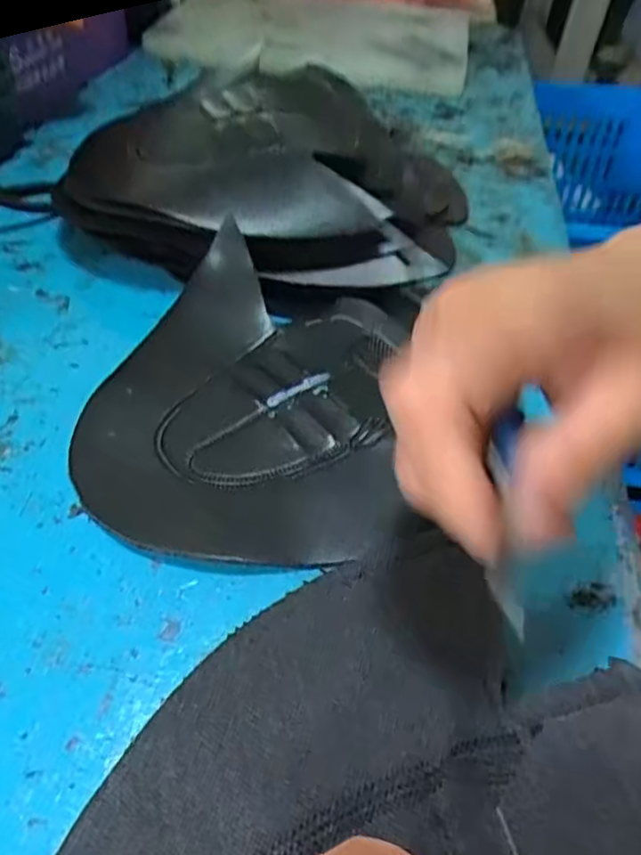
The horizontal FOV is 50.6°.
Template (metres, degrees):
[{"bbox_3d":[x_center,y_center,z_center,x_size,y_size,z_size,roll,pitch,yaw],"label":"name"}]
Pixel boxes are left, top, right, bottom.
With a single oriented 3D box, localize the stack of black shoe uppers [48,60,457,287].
[{"bbox_3d":[-0.019,-0.164,0.418,0.220,0.062,0.204,9,46,5],"label":"stack of black shoe uppers"}]

